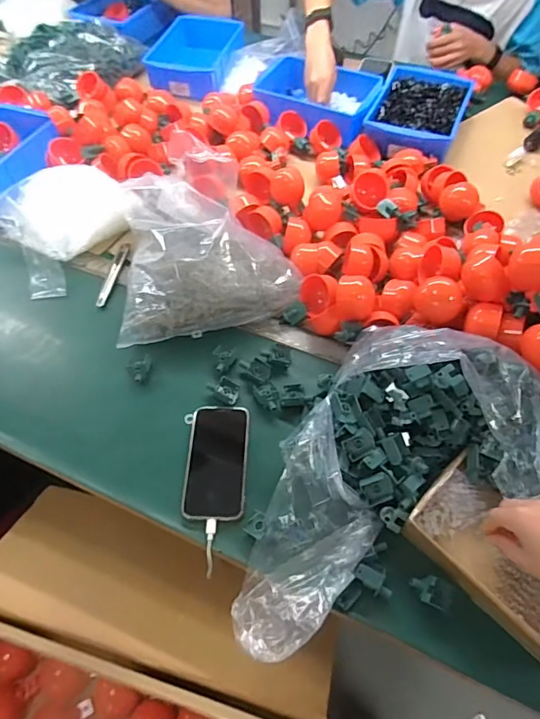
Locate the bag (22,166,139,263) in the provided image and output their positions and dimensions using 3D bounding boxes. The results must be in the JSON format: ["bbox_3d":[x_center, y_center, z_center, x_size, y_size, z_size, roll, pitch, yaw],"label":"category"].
[{"bbox_3d":[-0.322,-0.263,0.827,0.213,0.062,0.190,-13,56,-9],"label":"bag"}]

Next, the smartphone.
[{"bbox_3d":[-0.067,0.126,0.597,0.076,0.007,0.147,1,55,0],"label":"smartphone"}]

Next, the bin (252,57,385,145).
[{"bbox_3d":[0.106,-0.567,1.017,0.249,0.063,0.195,21,57,14],"label":"bin"}]

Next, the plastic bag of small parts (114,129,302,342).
[{"bbox_3d":[-0.115,-0.203,0.746,0.271,0.140,0.293,-12,56,-9],"label":"plastic bag of small parts"}]

